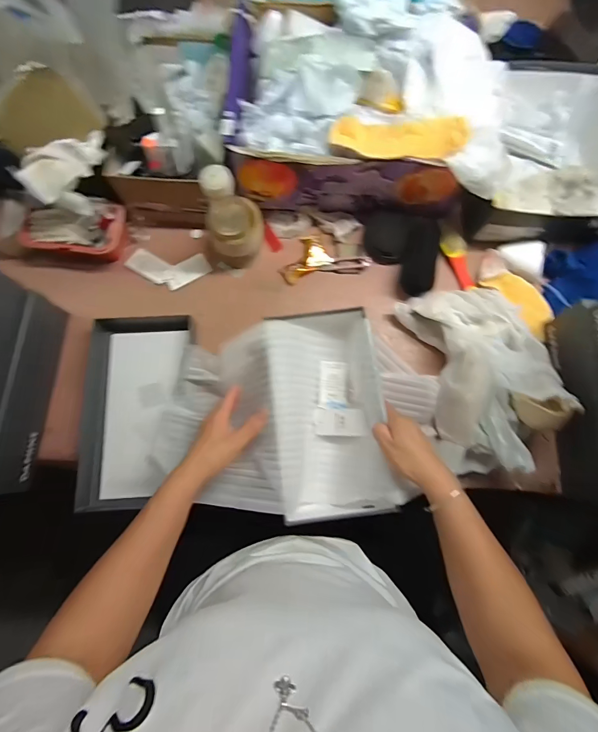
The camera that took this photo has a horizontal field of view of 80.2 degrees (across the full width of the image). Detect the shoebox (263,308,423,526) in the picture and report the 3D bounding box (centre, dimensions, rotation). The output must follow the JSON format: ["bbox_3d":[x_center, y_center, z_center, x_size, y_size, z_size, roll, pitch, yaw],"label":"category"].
[{"bbox_3d":[0.039,0.068,0.533,0.164,0.072,0.296,-9,78,-2],"label":"shoebox"}]

